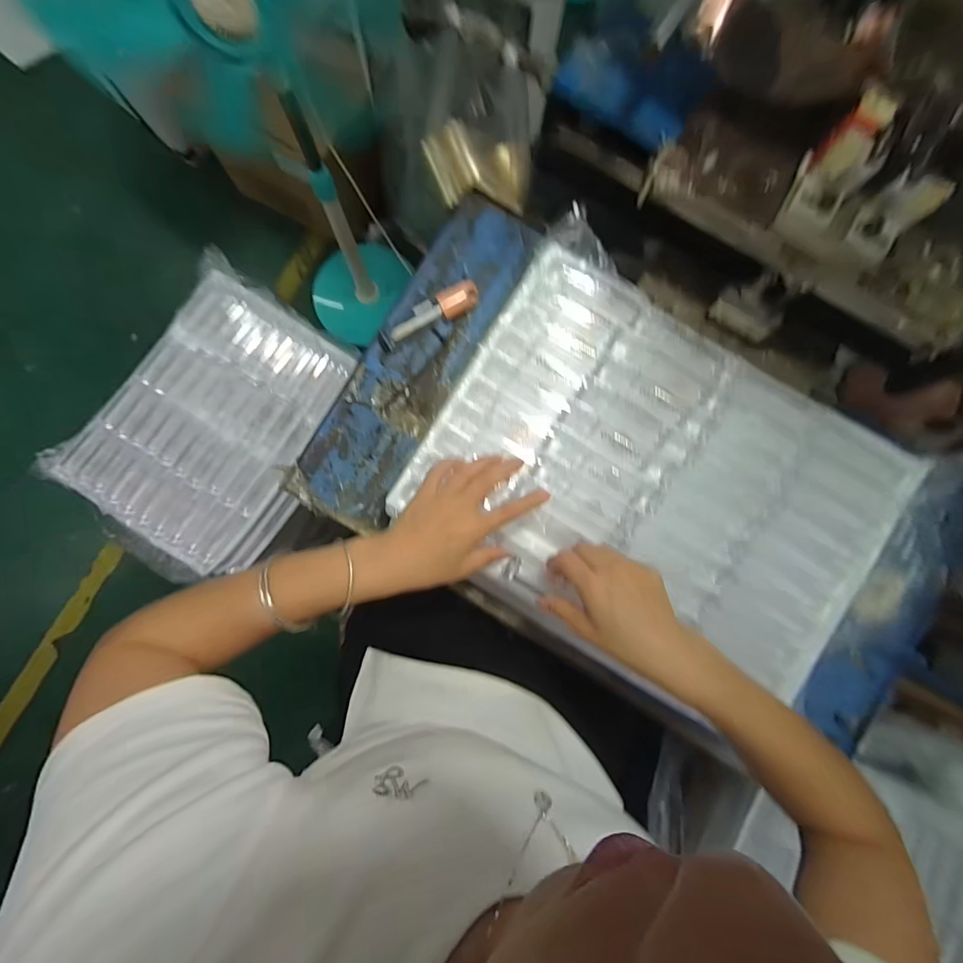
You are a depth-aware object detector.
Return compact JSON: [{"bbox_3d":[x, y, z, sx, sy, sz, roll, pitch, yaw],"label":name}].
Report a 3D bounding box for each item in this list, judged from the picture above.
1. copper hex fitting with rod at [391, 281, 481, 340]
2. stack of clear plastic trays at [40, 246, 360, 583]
[{"bbox_3d":[-0.052,-0.187,0.464,0.104,0.021,0.027,-28,84,-6],"label":"copper hex fitting with rod"},{"bbox_3d":[-0.451,-0.092,0.721,0.309,0.116,0.465,31,82,2],"label":"stack of clear plastic trays"}]

